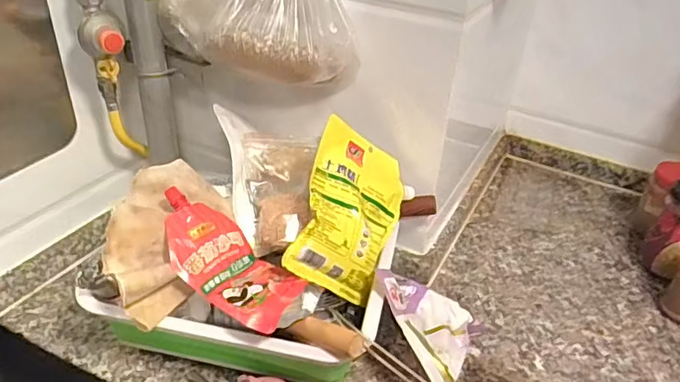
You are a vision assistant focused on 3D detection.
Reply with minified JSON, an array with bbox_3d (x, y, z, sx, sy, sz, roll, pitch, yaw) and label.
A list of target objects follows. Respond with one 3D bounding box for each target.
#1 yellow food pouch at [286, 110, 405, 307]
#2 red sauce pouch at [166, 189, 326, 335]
[{"bbox_3d":[0.017,0.023,0.683,0.026,0.140,0.209,-17,50,48],"label":"yellow food pouch"},{"bbox_3d":[-0.127,0.074,0.613,0.213,0.053,0.104,37,44,18],"label":"red sauce pouch"}]

